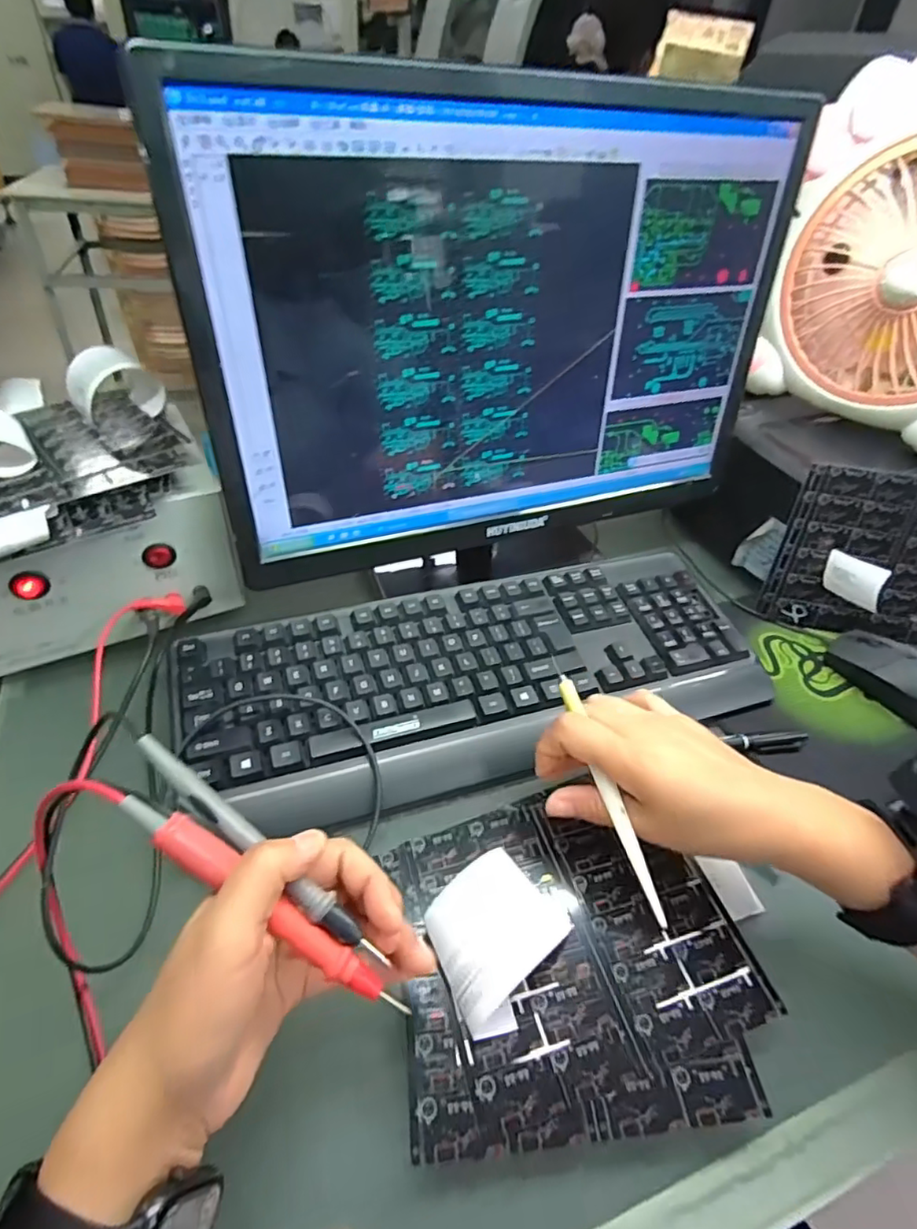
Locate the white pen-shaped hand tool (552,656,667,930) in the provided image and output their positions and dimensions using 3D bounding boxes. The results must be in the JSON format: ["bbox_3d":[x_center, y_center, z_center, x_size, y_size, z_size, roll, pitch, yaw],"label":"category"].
[{"bbox_3d":[0.082,0.092,0.331,0.010,0.006,0.149,-10,62,-17],"label":"white pen-shaped hand tool"}]

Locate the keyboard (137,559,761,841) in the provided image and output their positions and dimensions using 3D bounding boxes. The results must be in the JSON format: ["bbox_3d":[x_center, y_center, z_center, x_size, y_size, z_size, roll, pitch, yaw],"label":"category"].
[{"bbox_3d":[0.020,0.044,0.446,0.428,0.039,0.150,-11,46,-18],"label":"keyboard"}]

